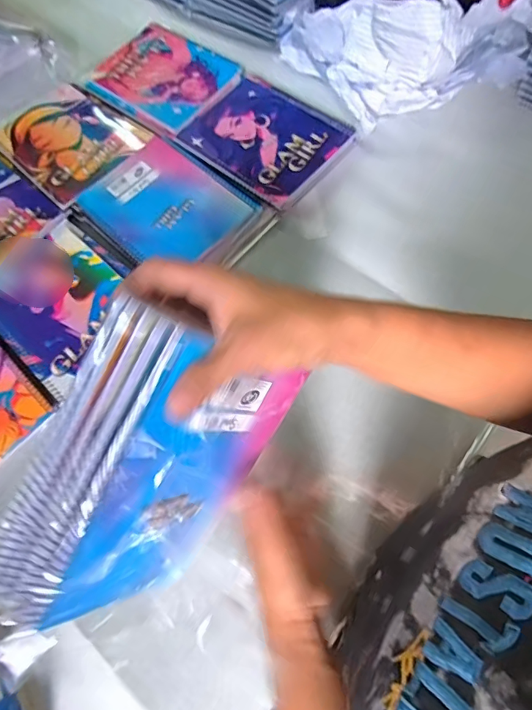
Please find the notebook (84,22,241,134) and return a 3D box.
[{"bbox_3d":[-0.154,-0.424,0.716,0.207,0.013,0.161,34,74,15],"label":"notebook"}]

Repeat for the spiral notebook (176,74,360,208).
[{"bbox_3d":[-0.002,-0.298,0.654,0.204,0.022,0.161,37,75,16],"label":"spiral notebook"}]

